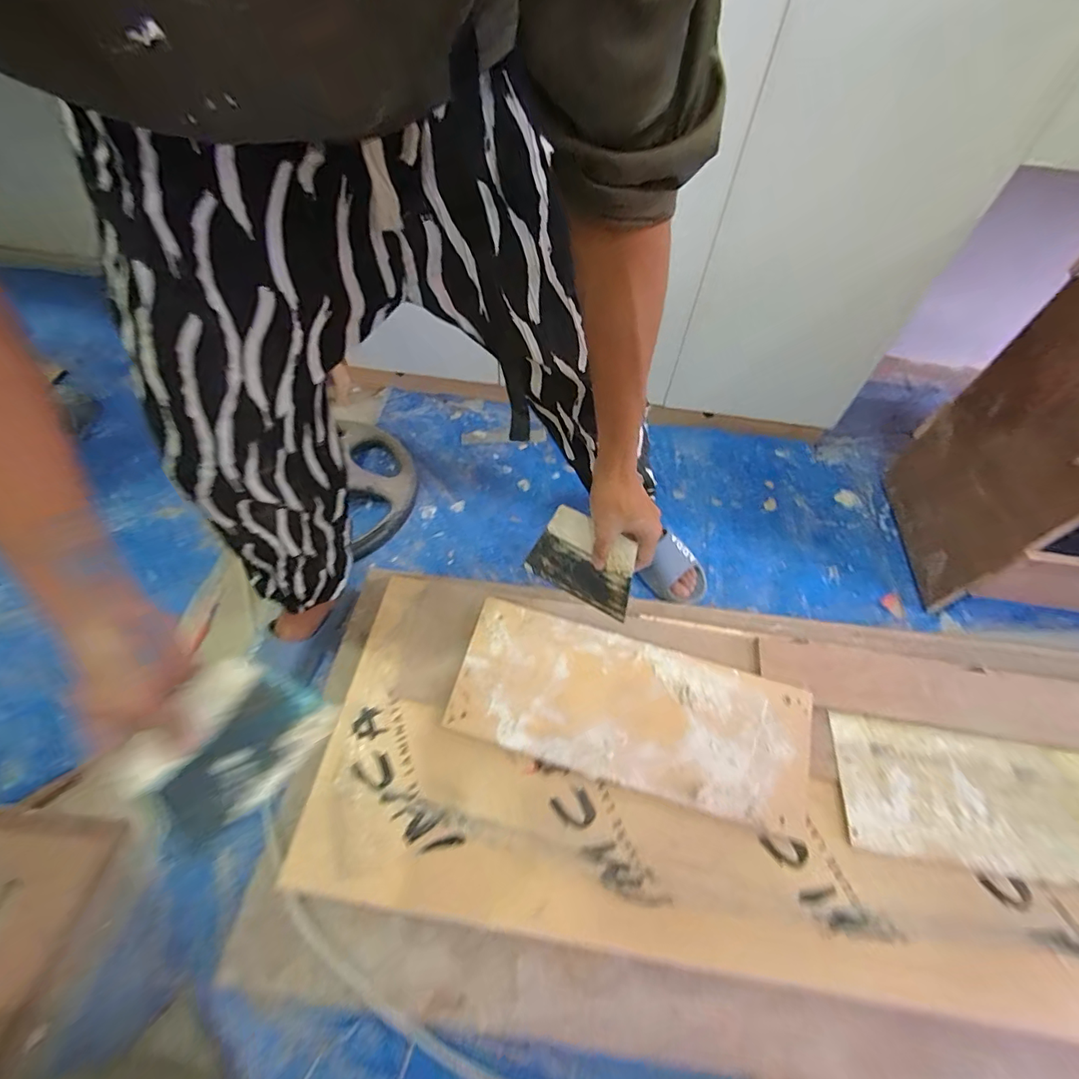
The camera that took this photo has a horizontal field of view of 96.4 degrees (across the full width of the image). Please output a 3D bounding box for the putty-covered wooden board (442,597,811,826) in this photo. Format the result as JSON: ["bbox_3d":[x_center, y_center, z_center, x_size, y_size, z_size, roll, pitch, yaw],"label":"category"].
[{"bbox_3d":[0.138,0.259,0.739,0.527,0.016,0.216,15,67,6],"label":"putty-covered wooden board"}]

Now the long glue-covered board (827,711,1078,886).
[{"bbox_3d":[1.095,0.455,0.701,1.297,0.018,0.184,9,59,2],"label":"long glue-covered board"}]

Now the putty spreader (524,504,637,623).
[{"bbox_3d":[0.052,0.024,0.580,0.134,0.108,0.009,25,30,19],"label":"putty spreader"}]

